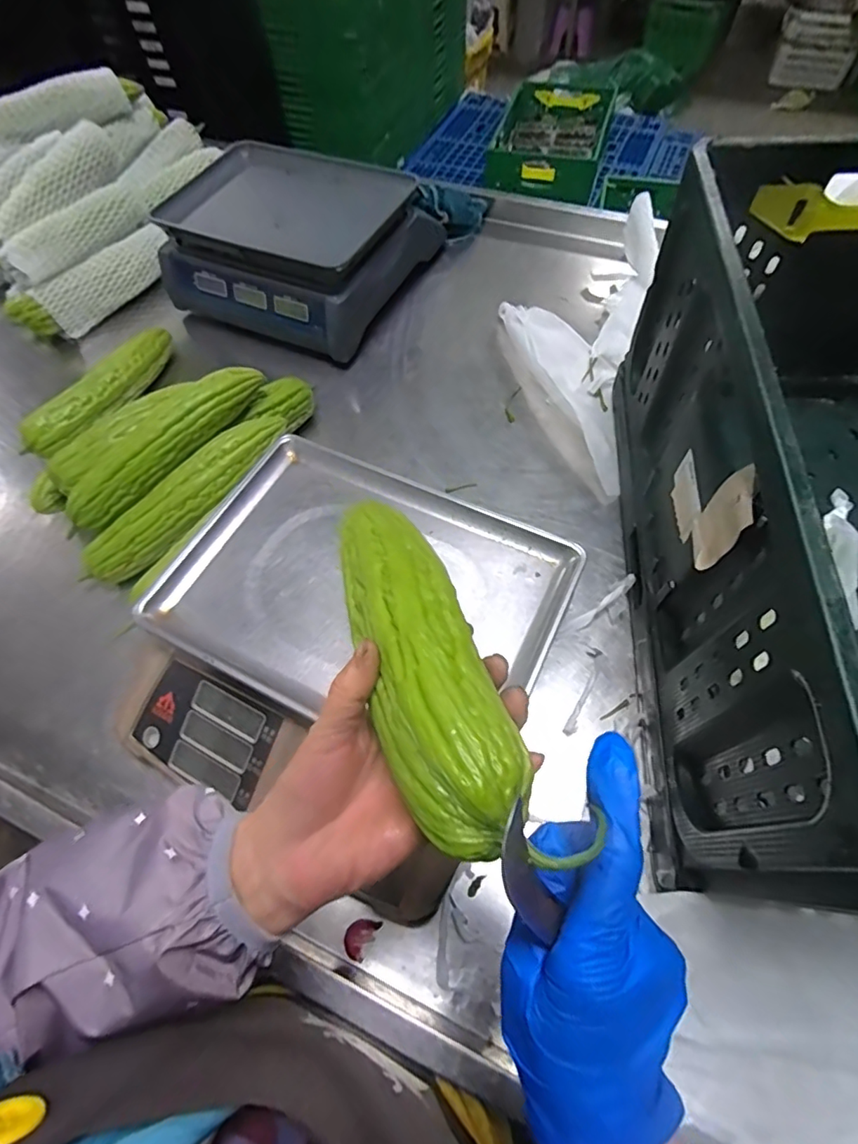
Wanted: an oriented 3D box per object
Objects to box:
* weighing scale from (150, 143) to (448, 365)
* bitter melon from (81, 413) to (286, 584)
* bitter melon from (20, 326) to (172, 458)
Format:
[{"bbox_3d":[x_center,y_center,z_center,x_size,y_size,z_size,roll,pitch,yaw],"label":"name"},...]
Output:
[{"bbox_3d":[-0.204,-0.519,0.837,0.331,0.129,0.331,24,65,15],"label":"weighing scale"},{"bbox_3d":[-0.279,-0.092,0.619,0.065,0.059,0.285,39,70,21],"label":"bitter melon"},{"bbox_3d":[-0.453,-0.257,0.742,0.062,0.048,0.255,23,65,14],"label":"bitter melon"}]

